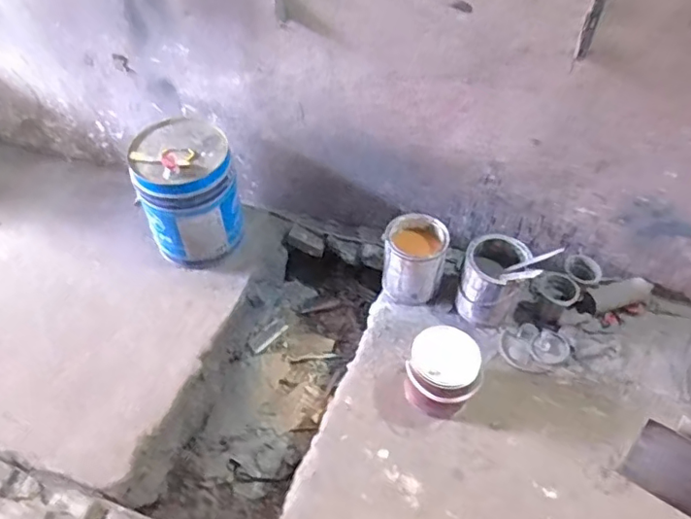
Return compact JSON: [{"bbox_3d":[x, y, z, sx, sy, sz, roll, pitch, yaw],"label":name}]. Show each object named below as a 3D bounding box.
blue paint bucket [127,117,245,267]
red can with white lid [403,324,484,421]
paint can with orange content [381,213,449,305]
[{"bbox_3d":[-0.429,-0.186,1.584,0.256,0.352,0.255,0,49,0],"label":"blue paint bucket"},{"bbox_3d":[0.228,0.279,1.325,0.163,0.175,0.164,0,49,0],"label":"red can with white lid"},{"bbox_3d":[0.188,0.001,1.545,0.158,0.212,0.167,0,49,0],"label":"paint can with orange content"}]

